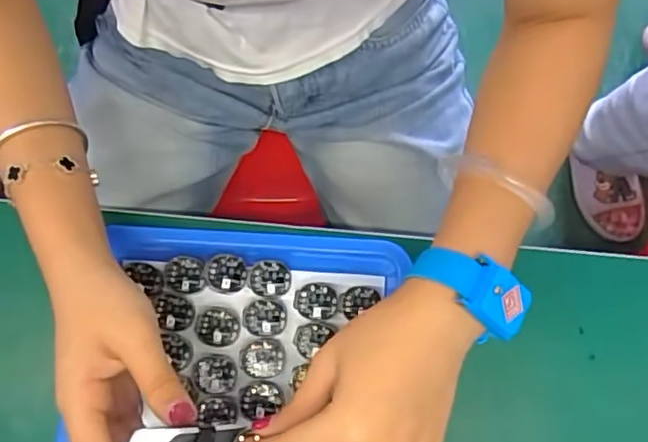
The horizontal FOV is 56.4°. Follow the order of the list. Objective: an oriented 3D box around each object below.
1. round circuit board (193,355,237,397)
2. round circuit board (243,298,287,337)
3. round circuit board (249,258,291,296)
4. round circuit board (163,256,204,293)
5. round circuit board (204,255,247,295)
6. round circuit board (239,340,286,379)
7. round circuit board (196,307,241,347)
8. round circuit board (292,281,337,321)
[{"bbox_3d":[-0.072,0.102,0.395,0.028,0.004,0.026,0,80,1],"label":"round circuit board"},{"bbox_3d":[-0.040,0.064,0.402,0.028,0.004,0.024,-4,80,0],"label":"round circuit board"},{"bbox_3d":[-0.036,0.038,0.408,0.026,0.005,0.024,0,80,1],"label":"round circuit board"},{"bbox_3d":[-0.094,0.036,0.410,0.027,0.008,0.025,0,80,1],"label":"round circuit board"},{"bbox_3d":[-0.066,0.035,0.404,0.026,0.006,0.026,1,85,-10],"label":"round circuit board"},{"bbox_3d":[-0.041,0.091,0.398,0.029,0.007,0.025,-4,80,0],"label":"round circuit board"},{"bbox_3d":[-0.071,0.070,0.400,0.028,0.004,0.025,8,80,2],"label":"round circuit board"},{"bbox_3d":[-0.006,0.054,0.403,0.028,0.004,0.025,-4,80,0],"label":"round circuit board"}]

